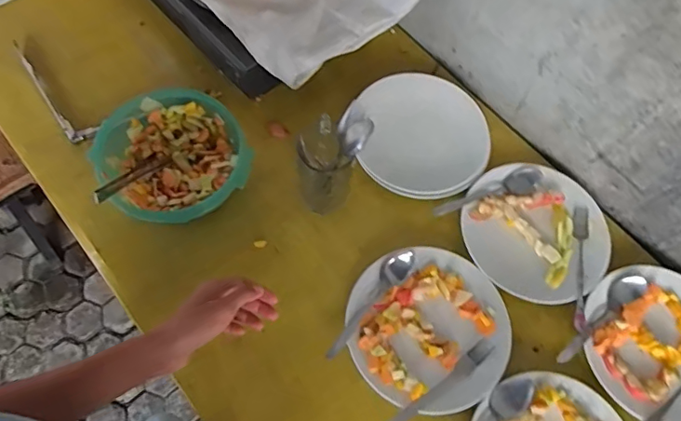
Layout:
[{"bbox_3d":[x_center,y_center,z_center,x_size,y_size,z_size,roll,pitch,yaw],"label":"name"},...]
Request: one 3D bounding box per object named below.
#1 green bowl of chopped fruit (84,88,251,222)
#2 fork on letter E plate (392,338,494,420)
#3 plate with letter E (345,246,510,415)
[{"bbox_3d":[-0.224,-0.067,0.724,0.183,0.063,0.187,1,66,-1],"label":"green bowl of chopped fruit"},{"bbox_3d":[0.121,0.211,0.631,0.170,0.019,0.019,-36,72,-16],"label":"fork on letter E plate"},{"bbox_3d":[0.111,0.142,0.662,0.194,0.024,0.201,1,66,-1],"label":"plate with letter E"}]

